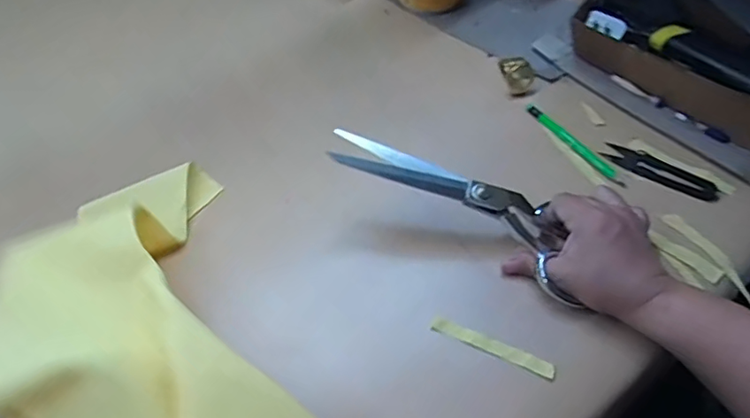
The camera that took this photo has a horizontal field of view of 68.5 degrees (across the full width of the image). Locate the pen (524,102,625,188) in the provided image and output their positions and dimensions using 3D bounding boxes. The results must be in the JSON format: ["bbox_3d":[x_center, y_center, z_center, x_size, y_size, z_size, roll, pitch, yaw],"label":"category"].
[{"bbox_3d":[0.187,-0.062,0.518,0.010,0.009,0.120,-30,58,-18],"label":"pen"}]

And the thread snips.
[{"bbox_3d":[0.257,-0.036,0.496,0.099,0.008,0.027,30,61,22],"label":"thread snips"}]

